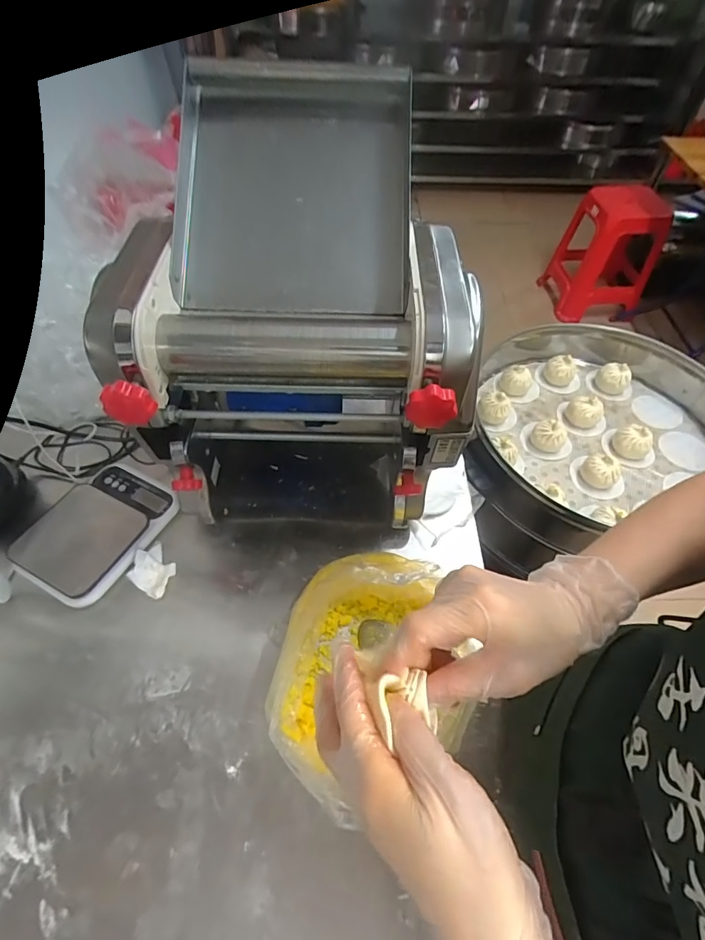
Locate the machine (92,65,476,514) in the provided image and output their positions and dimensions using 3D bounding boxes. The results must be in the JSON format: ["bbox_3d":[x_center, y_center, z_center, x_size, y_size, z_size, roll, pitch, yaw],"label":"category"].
[{"bbox_3d":[-0.060,-0.184,0.641,0.370,0.496,0.495,1,54,-1],"label":"machine"}]

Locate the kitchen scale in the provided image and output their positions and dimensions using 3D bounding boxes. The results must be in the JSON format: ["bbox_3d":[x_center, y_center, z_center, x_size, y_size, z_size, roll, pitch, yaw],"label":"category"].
[{"bbox_3d":[-0.364,0.081,0.642,0.164,0.025,0.197,26,58,16],"label":"kitchen scale"}]

